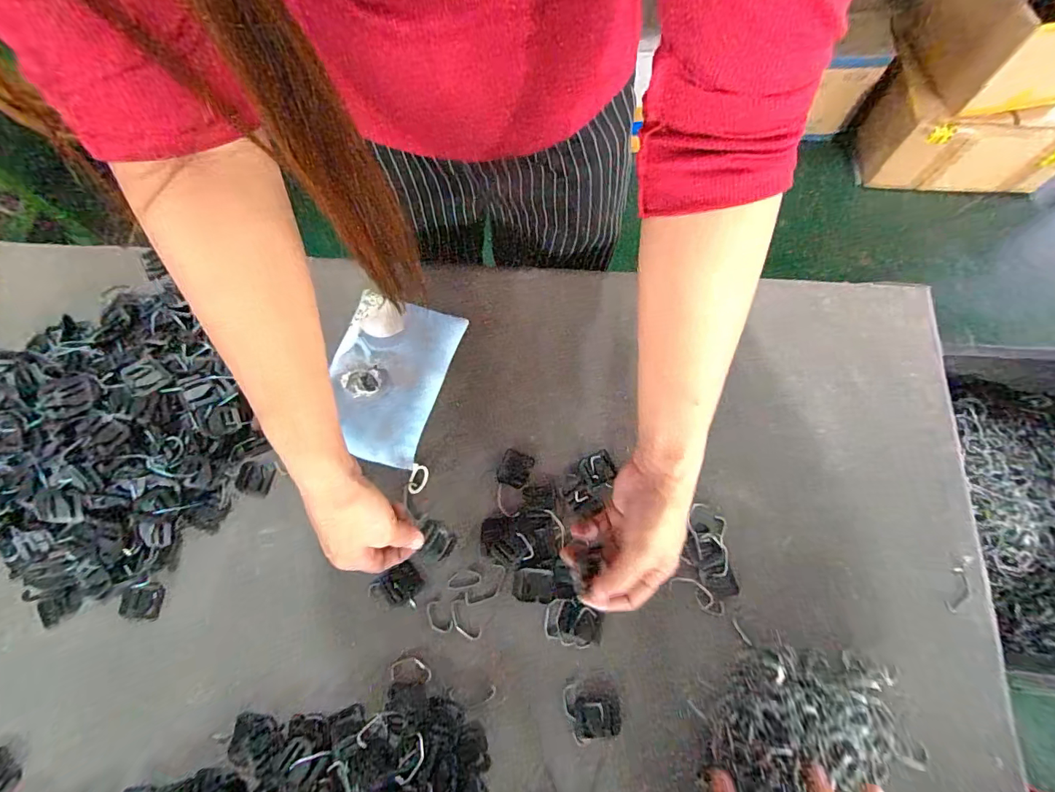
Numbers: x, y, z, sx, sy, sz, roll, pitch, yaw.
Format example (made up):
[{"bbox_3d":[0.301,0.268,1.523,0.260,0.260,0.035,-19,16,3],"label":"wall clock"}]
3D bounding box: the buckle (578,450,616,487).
[{"bbox_3d":[0.066,0.070,0.440,0.031,0.005,0.030,-1,71,2],"label":"buckle"}]

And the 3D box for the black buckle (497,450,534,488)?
[{"bbox_3d":[-0.013,0.070,0.447,0.030,0.004,0.033,16,73,8],"label":"black buckle"}]

